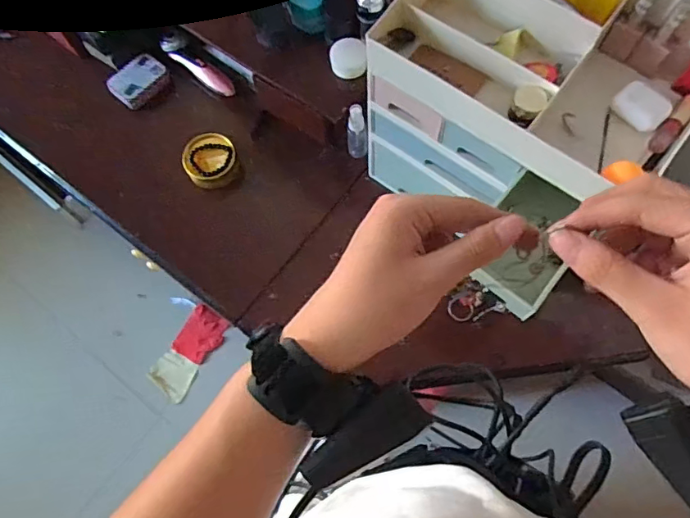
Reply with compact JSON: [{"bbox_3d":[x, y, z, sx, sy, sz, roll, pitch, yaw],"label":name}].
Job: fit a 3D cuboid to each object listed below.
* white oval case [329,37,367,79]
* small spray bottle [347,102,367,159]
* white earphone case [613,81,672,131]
[{"bbox_3d":[0.007,-0.298,0.779,0.054,0.020,0.055,-1,102,14],"label":"white oval case"},{"bbox_3d":[0.018,-0.192,0.800,0.026,0.102,0.025,-1,70,2],"label":"small spray bottle"},{"bbox_3d":[0.303,-0.157,0.534,0.039,0.015,0.051,-43,73,-12],"label":"white earphone case"}]

